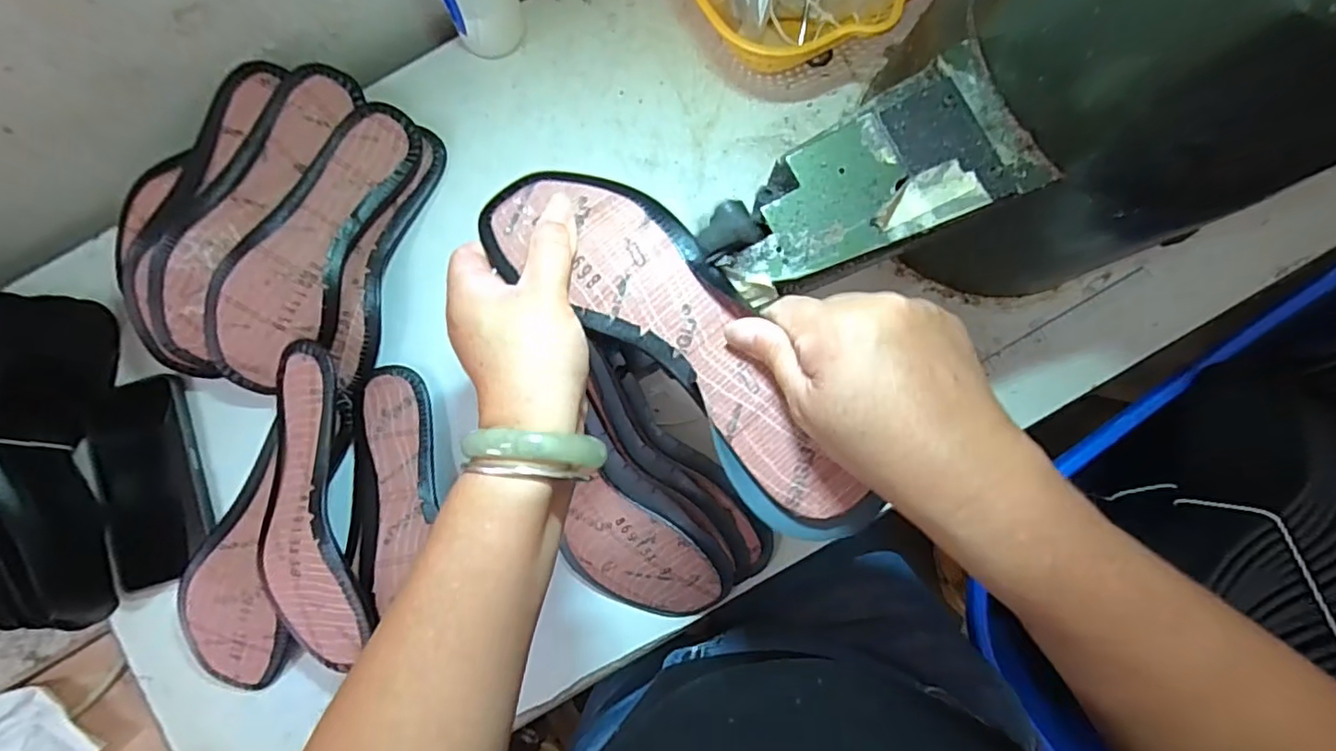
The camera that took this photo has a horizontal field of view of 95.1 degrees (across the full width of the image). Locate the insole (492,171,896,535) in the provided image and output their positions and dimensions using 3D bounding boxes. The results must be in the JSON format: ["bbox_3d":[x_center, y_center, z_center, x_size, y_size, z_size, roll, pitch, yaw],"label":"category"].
[{"bbox_3d":[0.000,-0.020,0.308,0.076,0.016,0.249,-41,77,1],"label":"insole"}]

